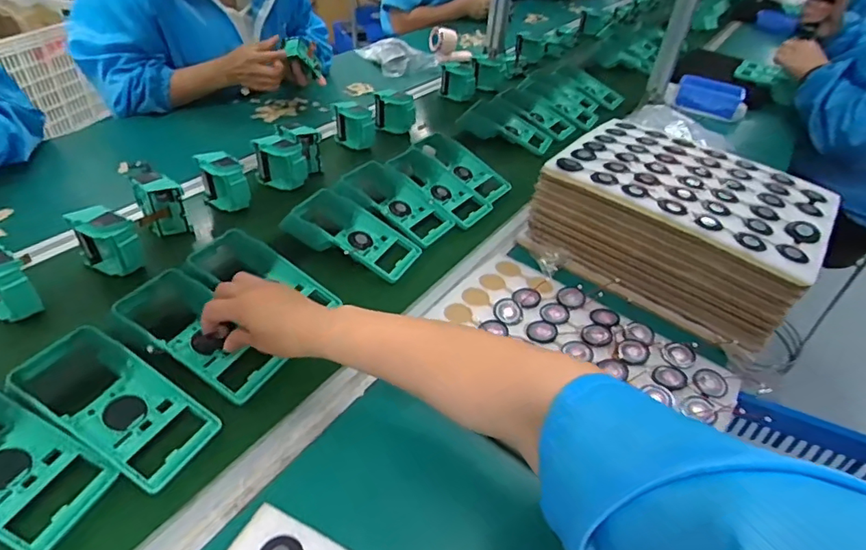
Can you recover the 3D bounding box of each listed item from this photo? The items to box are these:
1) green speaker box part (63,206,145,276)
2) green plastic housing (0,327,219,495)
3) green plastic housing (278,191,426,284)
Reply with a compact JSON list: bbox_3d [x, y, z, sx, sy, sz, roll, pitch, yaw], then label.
[{"bbox_3d":[-0.398,-0.044,0.607,0.076,0.067,0.042,21,42,17],"label":"green speaker box part"},{"bbox_3d":[-0.299,0.117,0.465,0.196,0.052,0.093,25,44,21],"label":"green plastic housing"},{"bbox_3d":[-0.108,-0.058,0.690,0.174,0.051,0.095,20,42,16],"label":"green plastic housing"}]

